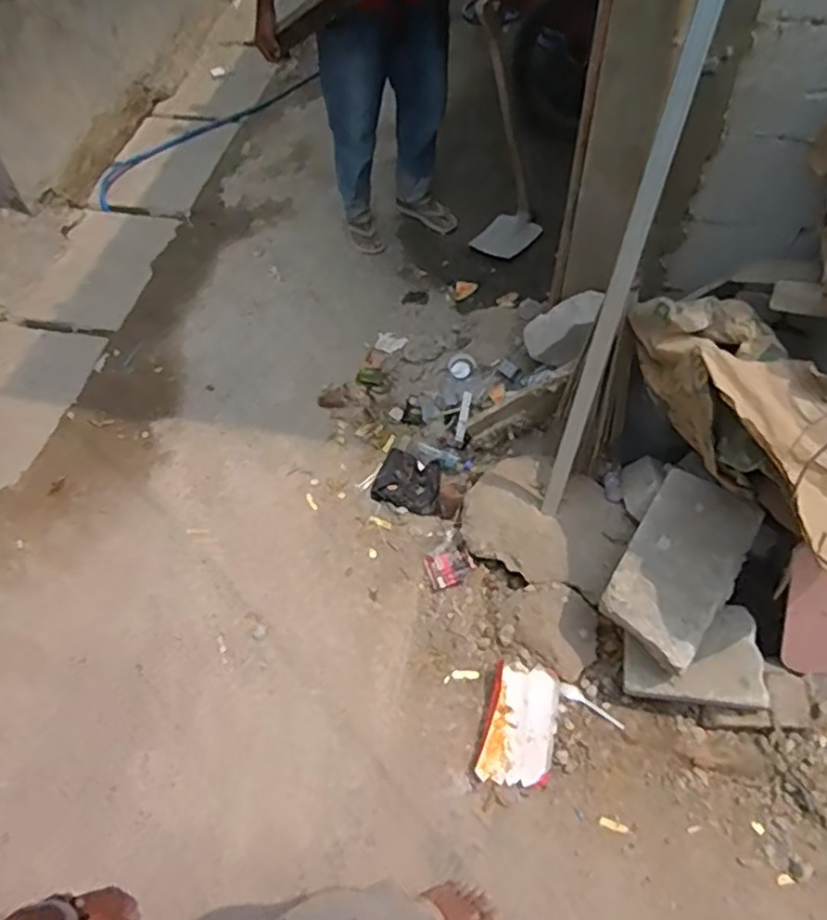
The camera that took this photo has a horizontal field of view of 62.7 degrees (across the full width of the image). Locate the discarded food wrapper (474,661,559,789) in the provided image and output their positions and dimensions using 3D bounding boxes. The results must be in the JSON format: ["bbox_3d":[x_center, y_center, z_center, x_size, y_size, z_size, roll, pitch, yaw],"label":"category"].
[{"bbox_3d":[0.228,0.563,1.450,0.145,0.027,0.238,9,58,10],"label":"discarded food wrapper"}]

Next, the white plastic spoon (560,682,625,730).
[{"bbox_3d":[0.385,0.527,1.461,0.149,0.014,0.030,26,62,20],"label":"white plastic spoon"}]

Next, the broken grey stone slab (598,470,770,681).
[{"bbox_3d":[0.534,0.216,1.373,0.204,0.046,0.369,29,80,23],"label":"broken grey stone slab"}]

